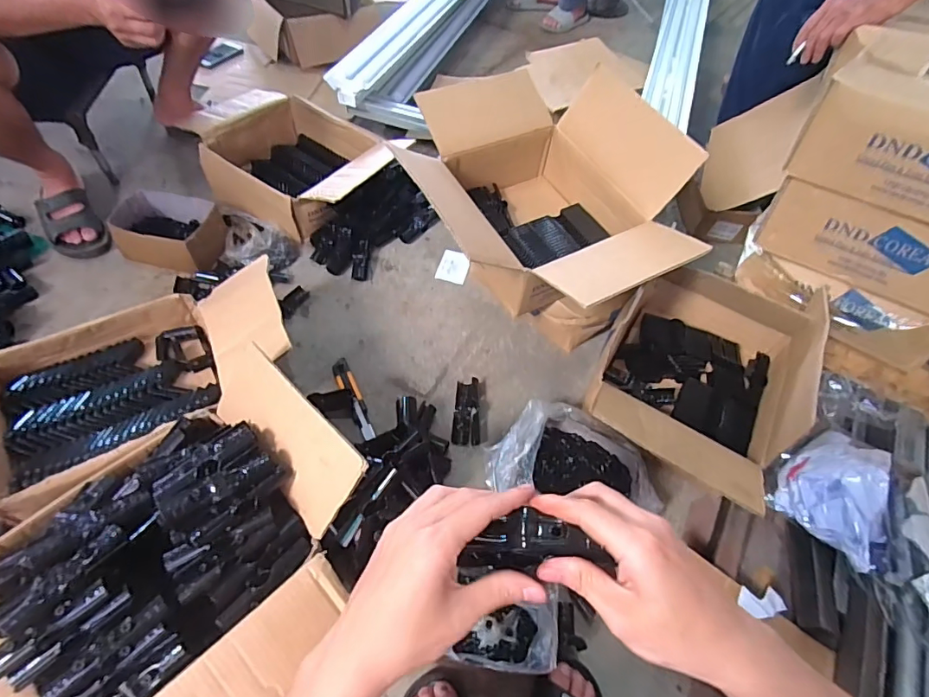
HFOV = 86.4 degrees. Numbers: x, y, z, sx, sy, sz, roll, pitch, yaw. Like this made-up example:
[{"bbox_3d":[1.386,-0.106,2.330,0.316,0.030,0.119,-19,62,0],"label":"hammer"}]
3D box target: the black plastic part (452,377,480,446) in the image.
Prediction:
[{"bbox_3d":[0.006,0.117,0.927,0.050,0.020,0.130,5,54,-2],"label":"black plastic part"}]

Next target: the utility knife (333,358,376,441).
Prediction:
[{"bbox_3d":[-0.207,0.095,0.930,0.034,0.017,0.178,-21,59,-19],"label":"utility knife"}]

